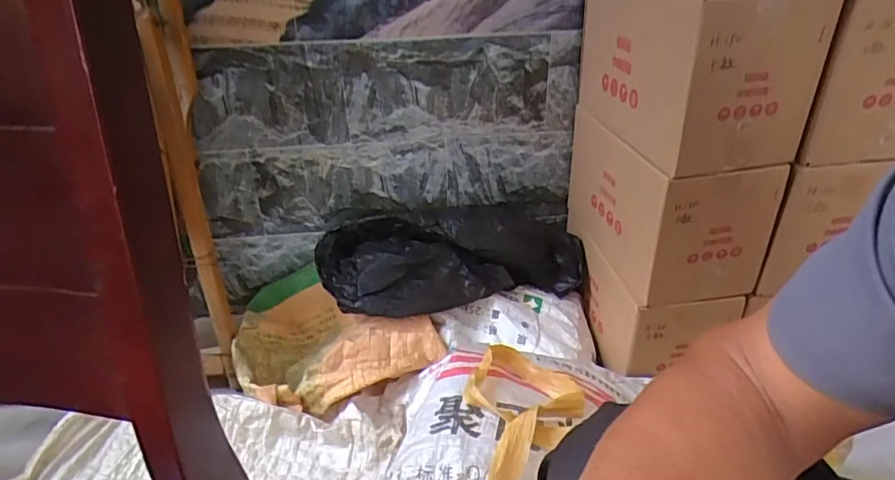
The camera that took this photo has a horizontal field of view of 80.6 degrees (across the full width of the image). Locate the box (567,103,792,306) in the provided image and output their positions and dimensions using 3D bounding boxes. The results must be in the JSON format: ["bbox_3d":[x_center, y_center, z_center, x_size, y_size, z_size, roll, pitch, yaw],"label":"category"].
[{"bbox_3d":[0.388,-0.096,1.031,0.207,0.235,0.424,-6,30,-9],"label":"box"}]

